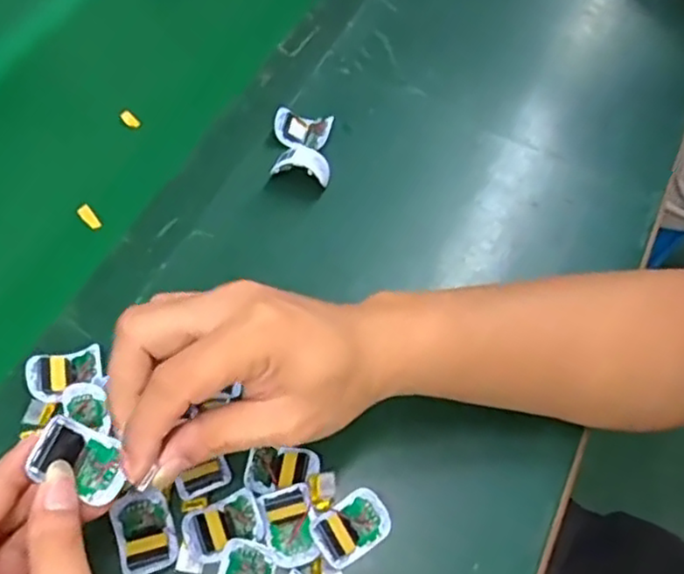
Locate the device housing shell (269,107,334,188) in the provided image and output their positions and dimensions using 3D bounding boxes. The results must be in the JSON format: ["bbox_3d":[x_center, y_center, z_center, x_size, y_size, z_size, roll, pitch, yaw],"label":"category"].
[{"bbox_3d":[-0.030,-0.109,0.509,0.044,0.015,0.068,4,59,-1],"label":"device housing shell"}]

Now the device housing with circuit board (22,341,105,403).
[{"bbox_3d":[-0.168,0.052,0.408,0.043,0.008,0.030,-13,72,-28],"label":"device housing with circuit board"}]

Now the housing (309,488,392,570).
[{"bbox_3d":[0.005,0.136,0.376,0.043,0.020,0.030,-30,65,-19],"label":"housing"}]

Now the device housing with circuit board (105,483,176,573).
[{"bbox_3d":[-0.110,0.134,0.368,0.031,0.005,0.048,-23,63,-15],"label":"device housing with circuit board"}]

